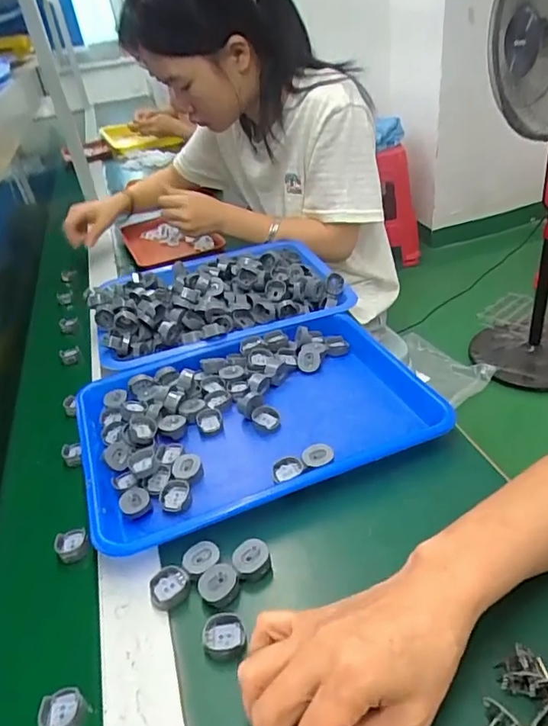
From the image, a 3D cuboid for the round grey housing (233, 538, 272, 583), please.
[{"bbox_3d":[-0.017,0.153,0.403,0.028,0.017,0.026,-6,33,4],"label":"round grey housing"}]

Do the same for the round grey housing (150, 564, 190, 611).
[{"bbox_3d":[-0.079,0.168,0.394,0.029,0.008,0.031,-6,33,4],"label":"round grey housing"}]

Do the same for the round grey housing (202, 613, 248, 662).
[{"bbox_3d":[-0.034,0.188,0.361,0.030,0.007,0.029,-6,33,4],"label":"round grey housing"}]

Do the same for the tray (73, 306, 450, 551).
[{"bbox_3d":[-0.020,0.045,0.537,0.335,0.031,0.248,-17,34,-13],"label":"tray"}]

